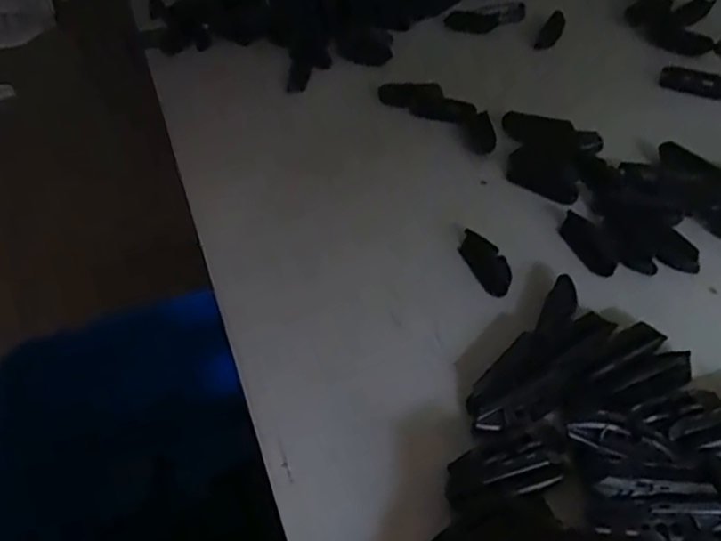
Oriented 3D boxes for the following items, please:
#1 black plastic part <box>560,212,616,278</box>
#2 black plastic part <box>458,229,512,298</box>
[{"bbox_3d":[0.181,-0.022,0.535,0.026,0.010,0.073,-14,44,-8],"label":"black plastic part"},{"bbox_3d":[0.099,-0.006,0.532,0.022,0.018,0.065,-15,44,-9],"label":"black plastic part"}]

